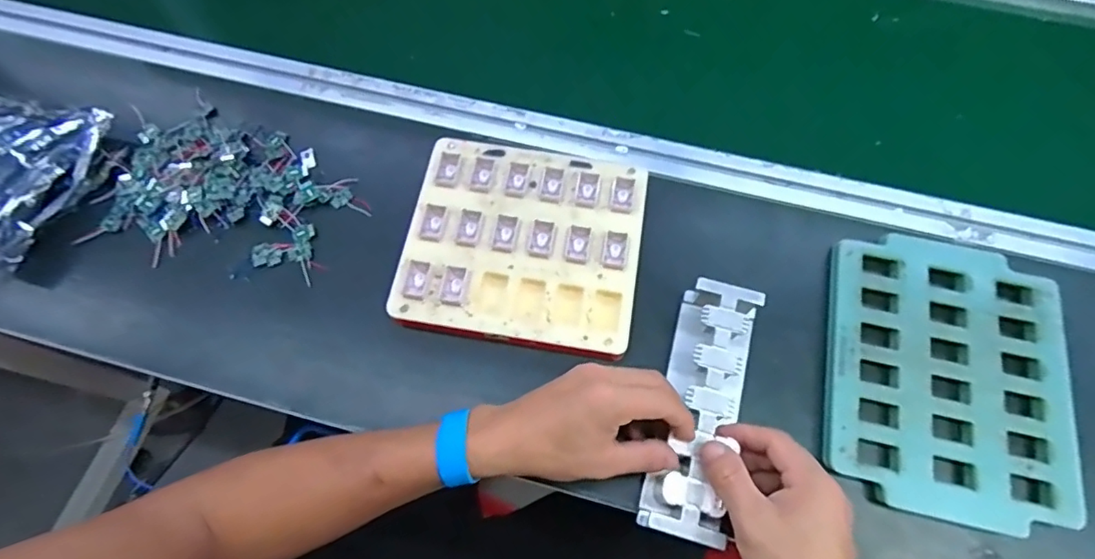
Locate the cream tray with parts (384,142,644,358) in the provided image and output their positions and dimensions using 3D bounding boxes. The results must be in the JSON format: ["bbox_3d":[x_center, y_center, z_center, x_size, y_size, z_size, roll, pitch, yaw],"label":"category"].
[{"bbox_3d":[-0.020,-0.033,0.479,0.196,0.026,0.179,10,67,4],"label":"cream tray with parts"}]

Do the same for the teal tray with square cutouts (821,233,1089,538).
[{"bbox_3d":[0.319,0.070,0.440,0.181,0.013,0.227,13,67,5],"label":"teal tray with square cutouts"}]

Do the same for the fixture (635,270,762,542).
[{"bbox_3d":[0.117,0.095,0.417,0.057,0.041,0.188,15,67,7],"label":"fixture"}]

